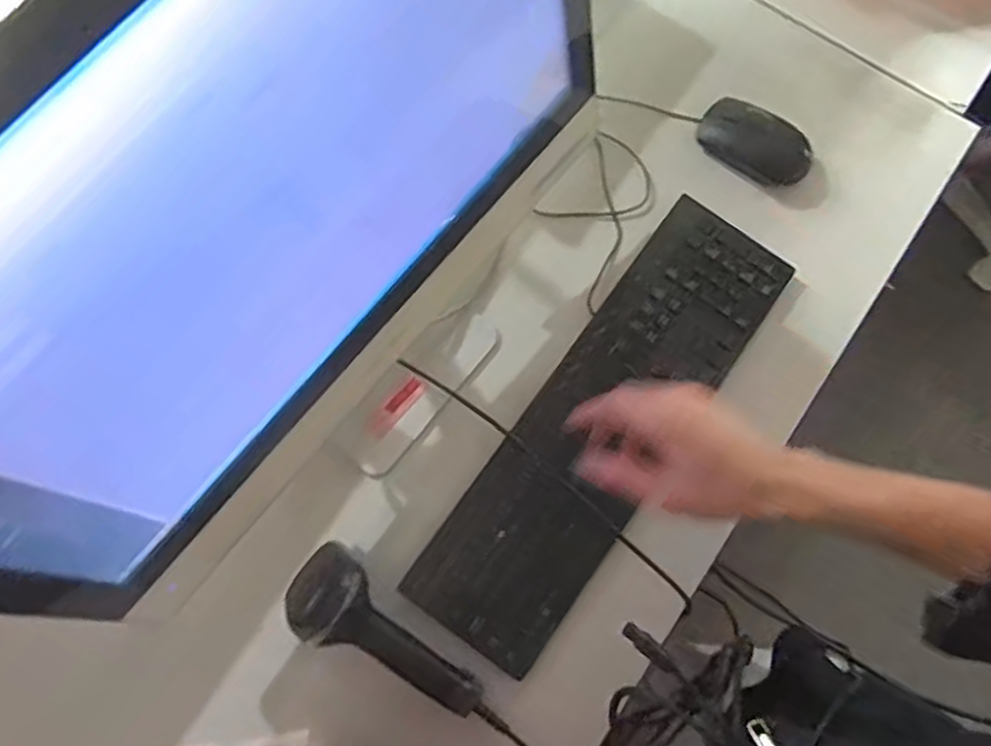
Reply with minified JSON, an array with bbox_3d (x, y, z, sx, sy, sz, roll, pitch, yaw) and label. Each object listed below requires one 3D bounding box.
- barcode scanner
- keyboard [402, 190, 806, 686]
[{"bbox_3d":[-0.084,0.202,0.559,0.169,0.059,0.062,32,78,6],"label":"barcode scanner"},{"bbox_3d":[0.097,0.041,0.628,0.123,0.020,0.429,35,79,6],"label":"keyboard"}]

